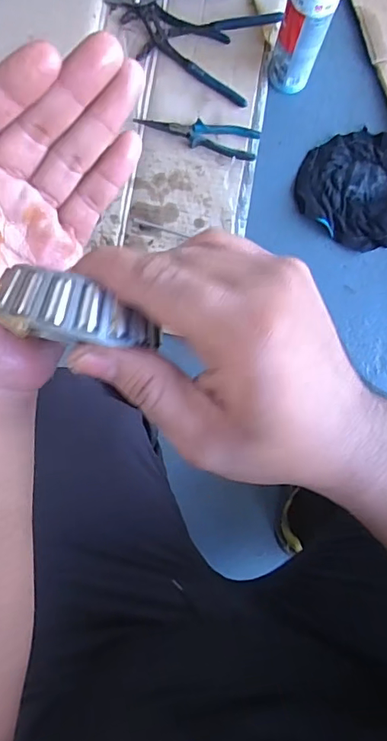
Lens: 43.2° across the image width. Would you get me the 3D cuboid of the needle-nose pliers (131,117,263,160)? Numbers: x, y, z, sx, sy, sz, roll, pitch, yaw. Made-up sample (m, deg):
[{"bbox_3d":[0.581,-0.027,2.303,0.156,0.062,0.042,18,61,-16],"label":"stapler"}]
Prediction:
[{"bbox_3d":[0.007,-0.375,0.777,0.191,0.021,0.049,8,86,2],"label":"needle-nose pliers"}]

